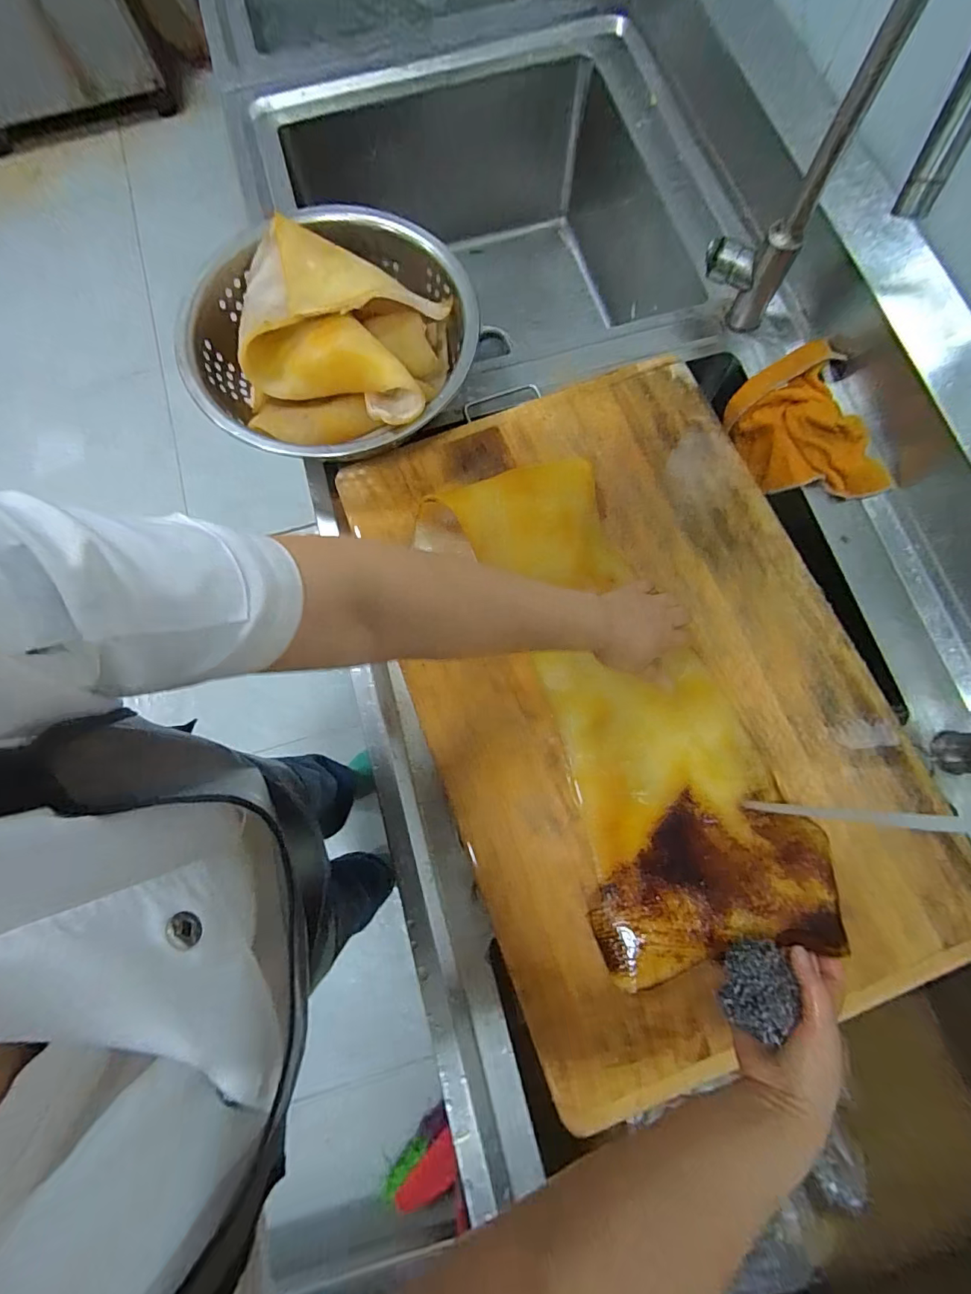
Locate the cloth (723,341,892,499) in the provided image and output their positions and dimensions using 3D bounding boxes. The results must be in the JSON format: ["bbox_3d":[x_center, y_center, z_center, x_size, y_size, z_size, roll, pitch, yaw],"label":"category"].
[{"bbox_3d":[0.381,-0.253,0.584,0.093,0.087,0.200,-20,77,-3],"label":"cloth"}]

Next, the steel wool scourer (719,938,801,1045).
[{"bbox_3d":[0.204,0.252,0.356,0.041,0.029,0.055,11,79,4],"label":"steel wool scourer"}]

